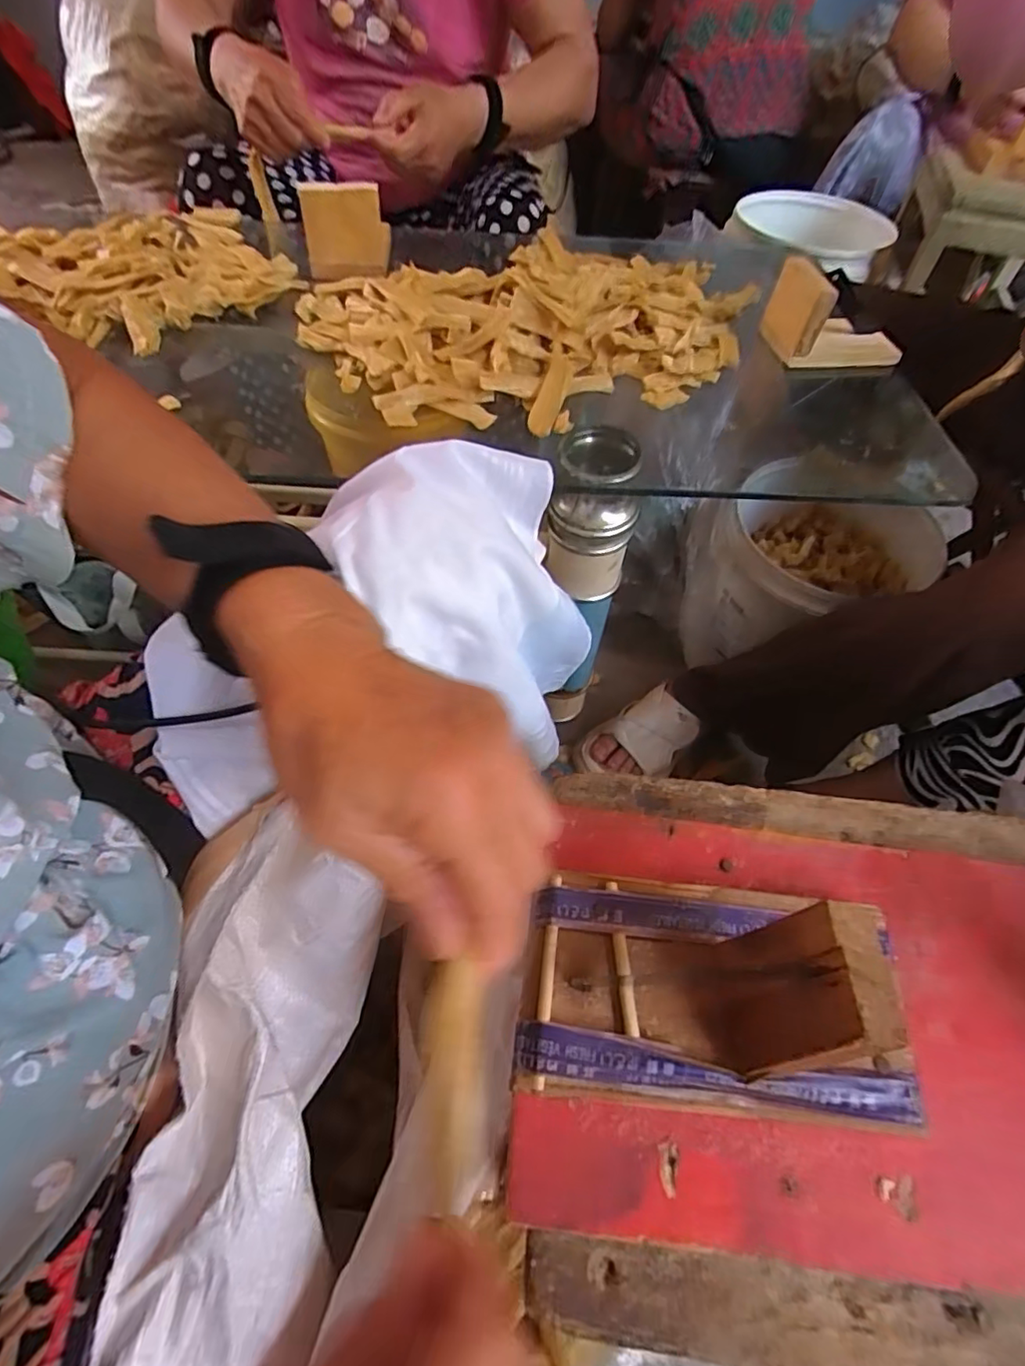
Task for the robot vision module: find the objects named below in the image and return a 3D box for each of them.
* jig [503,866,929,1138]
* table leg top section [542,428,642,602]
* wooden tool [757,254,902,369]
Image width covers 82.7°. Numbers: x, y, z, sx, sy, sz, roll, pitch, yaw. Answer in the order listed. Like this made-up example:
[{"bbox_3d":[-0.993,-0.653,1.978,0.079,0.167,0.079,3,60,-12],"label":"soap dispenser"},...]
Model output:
[{"bbox_3d":[0.083,0.112,0.220,0.152,0.073,0.084,5,57,1],"label":"jig"},{"bbox_3d":[0.074,-0.150,0.529,0.074,0.137,0.068,17,58,9],"label":"table leg top section"},{"bbox_3d":[0.305,-0.344,0.547,0.117,0.069,0.071,-1,57,-3],"label":"wooden tool"}]

